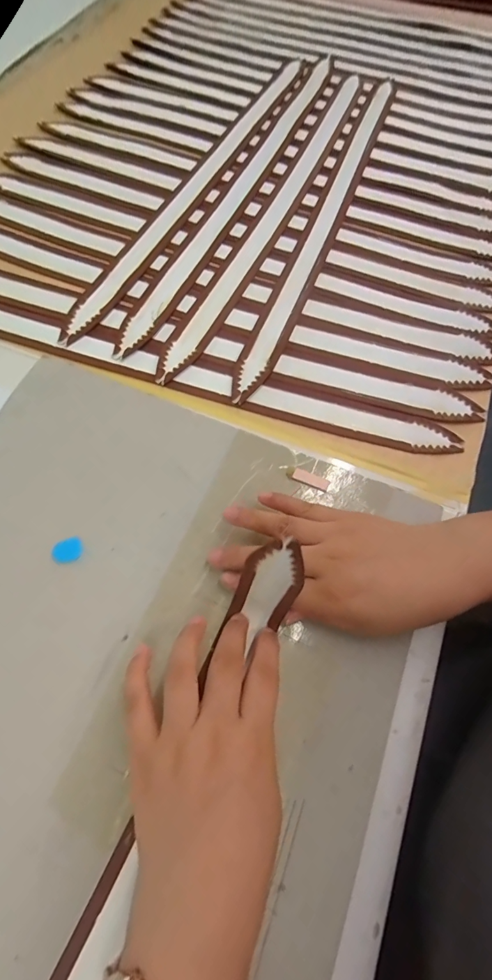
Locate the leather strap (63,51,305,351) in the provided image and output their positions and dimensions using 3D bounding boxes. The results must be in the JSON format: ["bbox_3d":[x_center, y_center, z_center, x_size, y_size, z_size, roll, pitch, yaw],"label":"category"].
[{"bbox_3d":[-0.043,-0.365,0.472,0.039,0.004,0.545,24,68,8],"label":"leather strap"}]

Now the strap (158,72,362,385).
[{"bbox_3d":[0.043,-0.329,0.460,0.037,0.005,0.550,22,68,8],"label":"strap"}]

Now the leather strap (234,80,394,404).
[{"bbox_3d":[0.094,-0.307,0.452,0.032,0.007,0.529,21,68,7],"label":"leather strap"}]

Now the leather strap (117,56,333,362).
[{"bbox_3d":[-0.001,-0.351,0.466,0.034,0.007,0.541,22,68,8],"label":"leather strap"}]

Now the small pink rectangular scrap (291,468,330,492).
[{"bbox_3d":[0.052,-0.009,0.331,0.030,0.004,0.010,22,68,7],"label":"small pink rectangular scrap"}]

